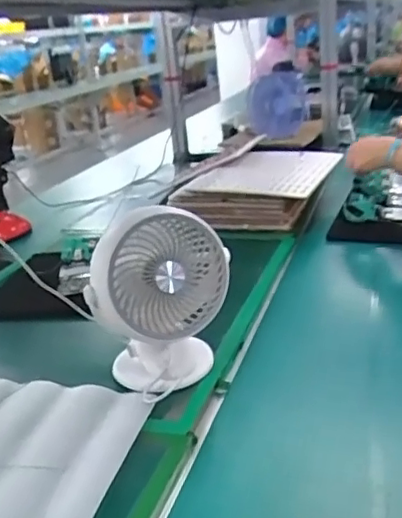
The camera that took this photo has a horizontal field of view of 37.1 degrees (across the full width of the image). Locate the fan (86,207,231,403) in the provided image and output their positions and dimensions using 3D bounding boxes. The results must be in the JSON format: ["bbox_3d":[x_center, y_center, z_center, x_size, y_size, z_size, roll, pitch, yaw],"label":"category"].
[{"bbox_3d":[-0.040,0.038,0.638,0.152,0.176,0.096,-11,21,-8],"label":"fan"}]

